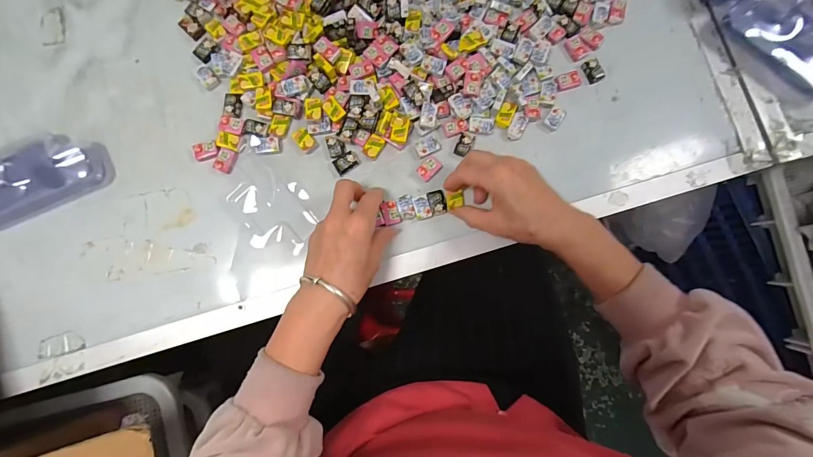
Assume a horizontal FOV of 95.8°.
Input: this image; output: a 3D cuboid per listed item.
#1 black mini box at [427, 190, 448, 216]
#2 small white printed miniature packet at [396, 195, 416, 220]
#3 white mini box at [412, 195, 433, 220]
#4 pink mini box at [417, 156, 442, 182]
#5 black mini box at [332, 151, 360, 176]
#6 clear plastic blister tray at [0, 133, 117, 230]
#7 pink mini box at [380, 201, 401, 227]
[{"bbox_3d":[0.034,-0.028,0.399,0.018,0.005,0.026,-17,84,-2],"label":"black mini box"},{"bbox_3d":[0.000,-0.022,0.399,0.017,0.008,0.025,-17,84,-2],"label":"small white printed miniature packet"},{"bbox_3d":[0.017,-0.022,0.399,0.017,0.007,0.026,-16,84,-2],"label":"white mini box"},{"bbox_3d":[0.025,-0.066,0.404,0.028,0.007,0.018,-42,85,-5],"label":"pink mini box"},{"bbox_3d":[-0.066,-0.072,0.404,0.026,0.007,0.018,-32,84,-4],"label":"black mini box"},{"bbox_3d":[-0.397,-0.058,0.393,0.146,0.019,0.077,-23,84,-3],"label":"clear plastic blister tray"},{"bbox_3d":[-0.017,-0.016,0.398,0.017,0.008,0.025,-17,84,-2],"label":"pink mini box"}]

